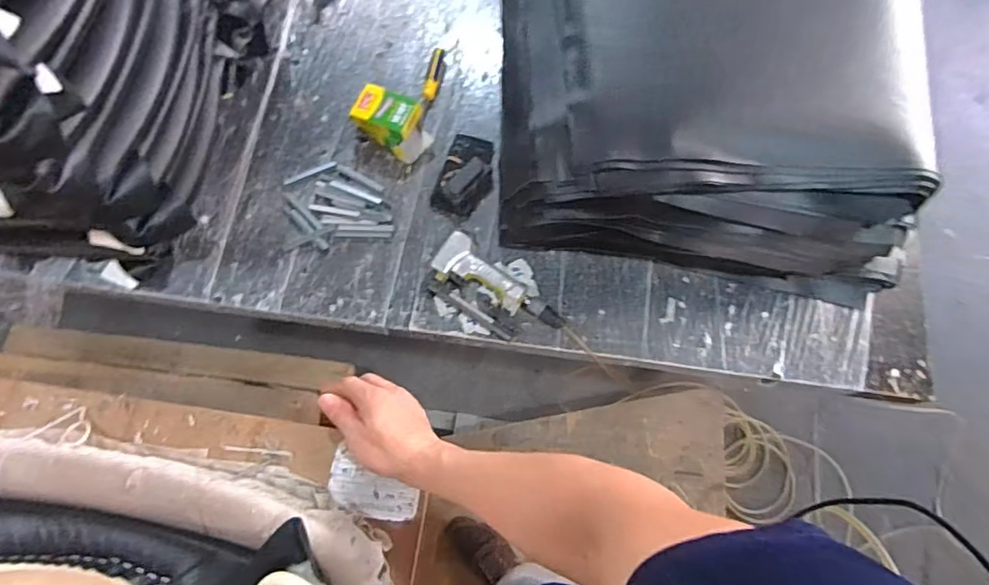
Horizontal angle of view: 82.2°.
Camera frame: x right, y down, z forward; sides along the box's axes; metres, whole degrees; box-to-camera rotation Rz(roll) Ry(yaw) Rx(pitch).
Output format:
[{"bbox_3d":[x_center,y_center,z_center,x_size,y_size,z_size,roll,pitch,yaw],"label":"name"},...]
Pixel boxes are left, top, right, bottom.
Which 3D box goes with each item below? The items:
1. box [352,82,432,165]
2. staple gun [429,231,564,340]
[{"bbox_3d":[-0.195,-0.331,1.097,0.145,0.073,0.092,32,73,9],"label":"box"},{"bbox_3d":[-0.004,0.005,0.998,0.241,0.044,0.107,37,74,11],"label":"staple gun"}]

